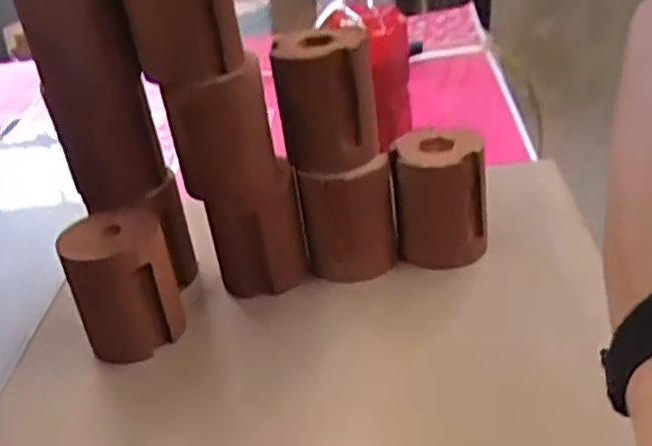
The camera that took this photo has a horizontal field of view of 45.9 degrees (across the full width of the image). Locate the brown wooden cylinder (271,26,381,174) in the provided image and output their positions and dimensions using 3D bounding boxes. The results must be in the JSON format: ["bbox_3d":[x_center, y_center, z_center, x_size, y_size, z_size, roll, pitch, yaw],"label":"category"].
[{"bbox_3d":[-0.002,-0.105,0.654,0.068,0.108,0.069,22,41,39],"label":"brown wooden cylinder"}]

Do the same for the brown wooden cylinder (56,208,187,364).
[{"bbox_3d":[-0.160,0.053,0.620,0.080,0.110,0.069,-16,32,-16],"label":"brown wooden cylinder"}]

